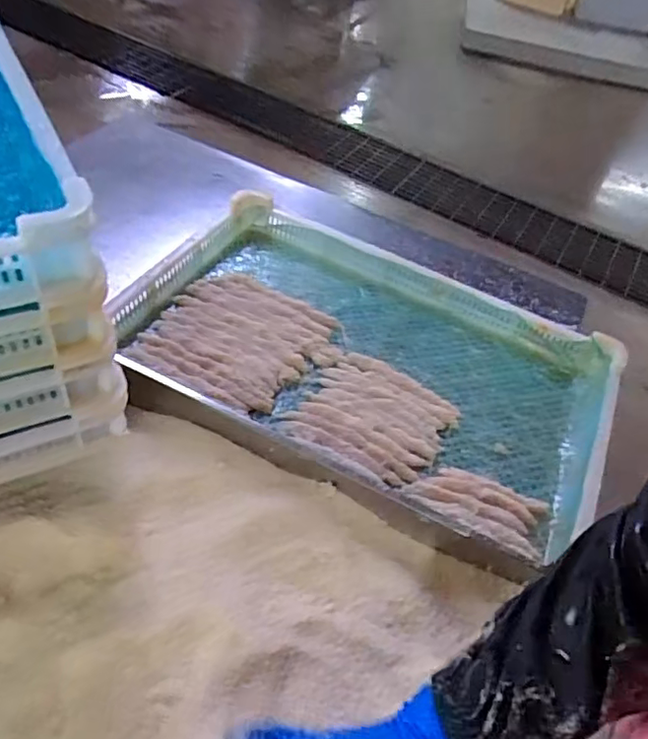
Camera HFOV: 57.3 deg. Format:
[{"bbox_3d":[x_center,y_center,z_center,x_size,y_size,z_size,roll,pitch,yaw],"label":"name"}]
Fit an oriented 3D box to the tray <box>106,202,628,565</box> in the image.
[{"bbox_3d":[0.064,-0.030,0.769,0.594,0.075,0.359,23,47,16],"label":"tray"}]

